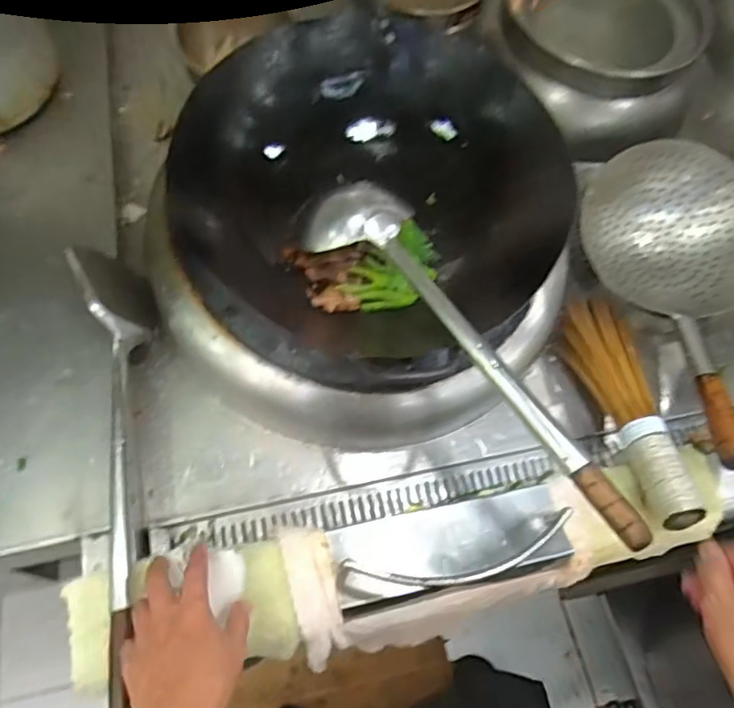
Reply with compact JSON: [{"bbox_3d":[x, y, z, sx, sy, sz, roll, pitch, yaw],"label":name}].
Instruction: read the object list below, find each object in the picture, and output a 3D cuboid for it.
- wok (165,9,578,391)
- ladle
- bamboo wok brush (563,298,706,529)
[{"bbox_3d":[-0.012,-0.189,0.720,0.404,0.168,0.406,2,63,-3],"label":"wok"},{"bbox_3d":[0.105,-0.020,0.599,0.111,0.060,0.453,-33,70,-18],"label":"ladle"},{"bbox_3d":[0.311,0.060,0.725,0.068,0.074,0.286,-6,64,-7],"label":"bamboo wok brush"}]

